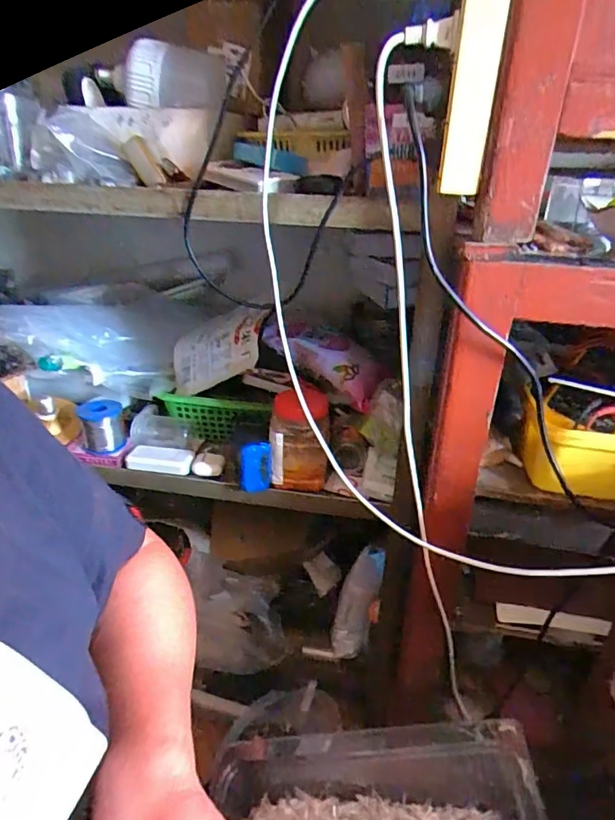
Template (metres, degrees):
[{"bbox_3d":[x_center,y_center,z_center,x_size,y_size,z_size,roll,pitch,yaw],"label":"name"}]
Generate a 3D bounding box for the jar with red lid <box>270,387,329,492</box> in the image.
[{"bbox_3d":[-0.010,0.037,0.682,0.076,0.126,0.063,4,27,3],"label":"jar with red lid"}]

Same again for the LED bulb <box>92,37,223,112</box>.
[{"bbox_3d":[-0.174,-0.408,0.618,0.153,0.067,0.065,3,27,0],"label":"LED bulb"}]

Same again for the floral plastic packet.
[{"bbox_3d":[0.032,-0.081,0.789,0.201,0.047,0.110,42,49,20],"label":"floral plastic packet"}]

